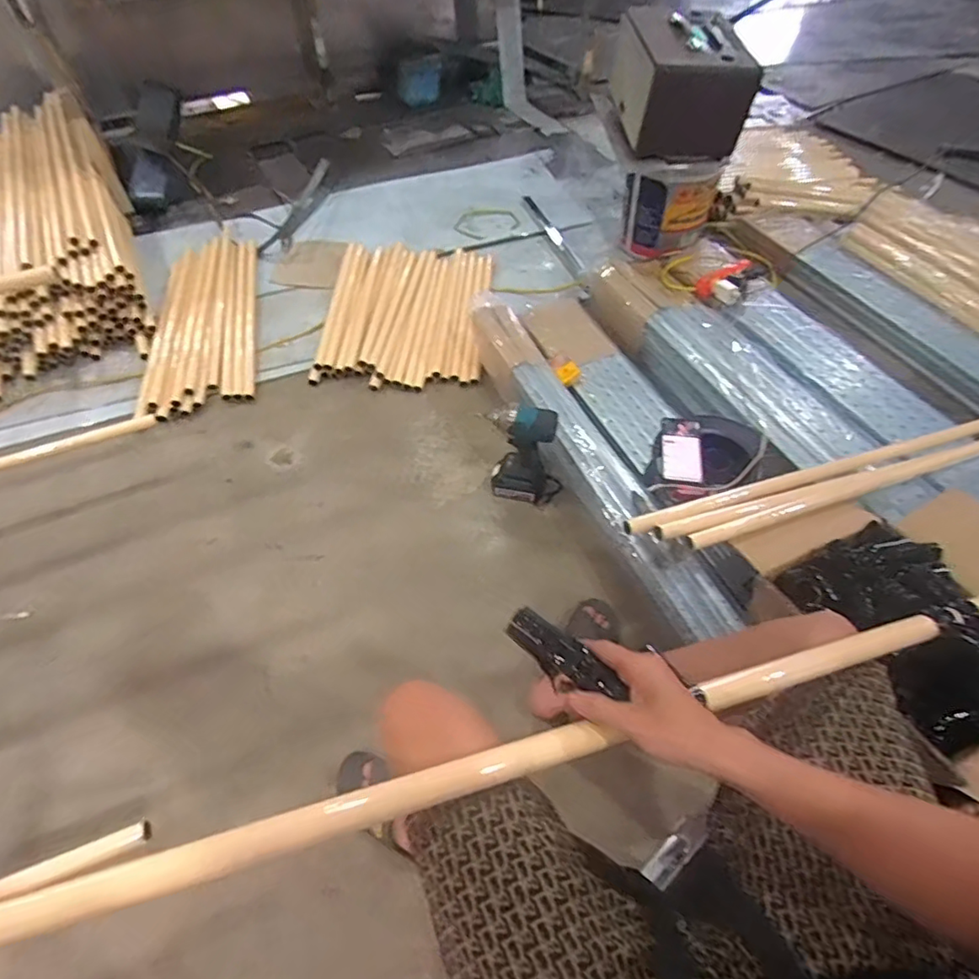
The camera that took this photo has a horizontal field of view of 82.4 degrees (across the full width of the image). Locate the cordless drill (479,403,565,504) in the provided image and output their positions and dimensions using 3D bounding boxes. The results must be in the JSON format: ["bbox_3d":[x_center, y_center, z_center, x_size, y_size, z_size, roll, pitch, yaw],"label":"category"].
[{"bbox_3d":[0.072,-0.072,1.187,0.165,0.251,0.073,14,56,10],"label":"cordless drill"}]

